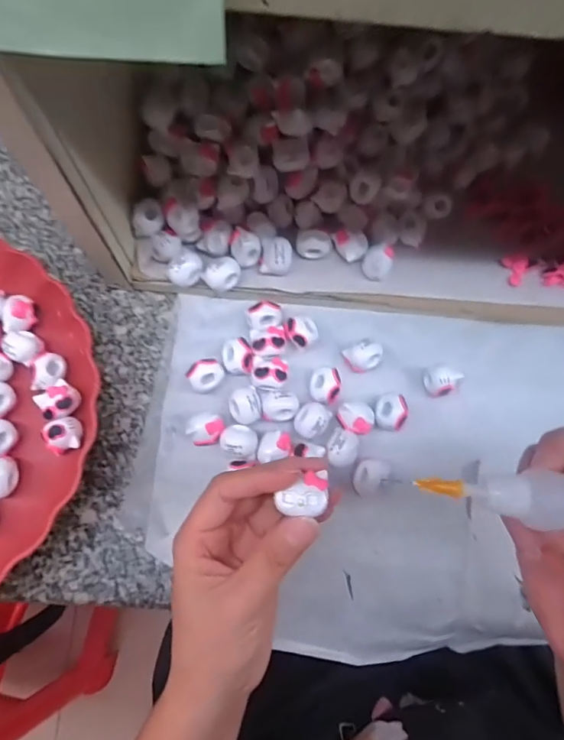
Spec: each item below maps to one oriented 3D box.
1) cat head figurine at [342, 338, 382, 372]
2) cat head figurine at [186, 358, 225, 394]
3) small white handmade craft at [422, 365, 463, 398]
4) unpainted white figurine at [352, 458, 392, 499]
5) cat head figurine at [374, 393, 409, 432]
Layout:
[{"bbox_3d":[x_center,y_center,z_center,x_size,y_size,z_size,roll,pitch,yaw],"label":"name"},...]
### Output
[{"bbox_3d":[0.059,-0.010,0.315,0.025,0.017,0.020,-18,76,-7],"label":"cat head figurine"},{"bbox_3d":[-0.052,0.005,0.307,0.024,0.018,0.021,-26,77,-9],"label":"cat head figurine"},{"bbox_3d":[0.113,0.006,0.311,0.020,0.022,0.022,1,74,-2],"label":"small white handmade craft"},{"bbox_3d":[0.061,0.071,0.292,0.026,0.013,0.023,-13,75,-5],"label":"unpainted white figurine"},{"bbox_3d":[0.075,0.029,0.306,0.021,0.016,0.025,16,74,3],"label":"cat head figurine"}]

